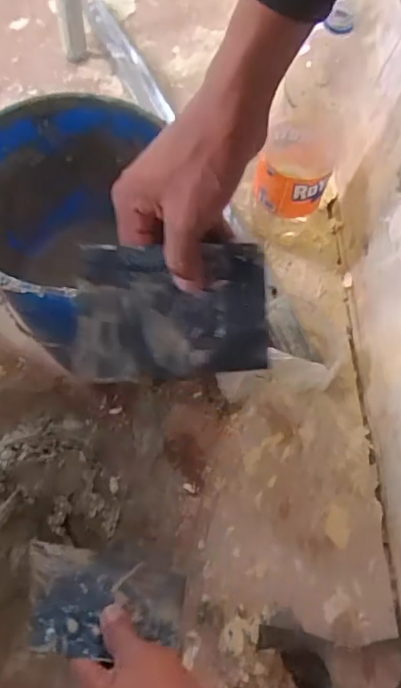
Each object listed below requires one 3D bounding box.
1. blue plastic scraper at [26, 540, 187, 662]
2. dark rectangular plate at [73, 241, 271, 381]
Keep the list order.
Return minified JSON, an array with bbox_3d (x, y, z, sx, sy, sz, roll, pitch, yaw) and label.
[{"bbox_3d":[-0.079,0.223,0.474,0.139,0.007,0.096,18,27,-16],"label":"blue plastic scraper"},{"bbox_3d":[-0.018,-0.021,0.382,0.134,0.097,0.006,-2,27,-11],"label":"dark rectangular plate"}]

